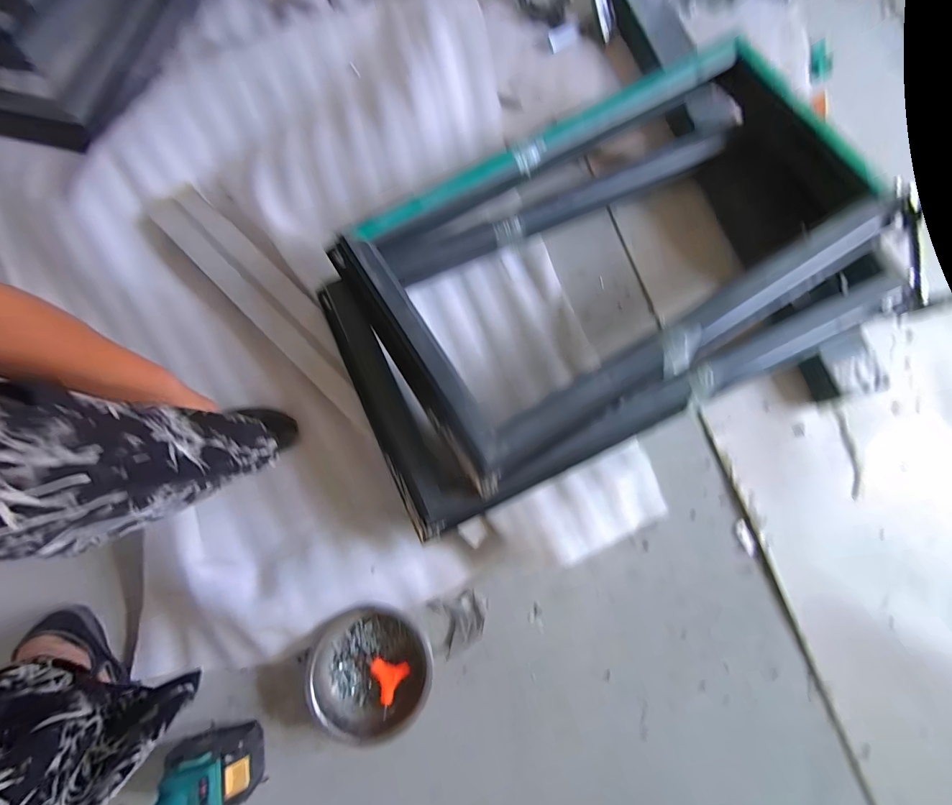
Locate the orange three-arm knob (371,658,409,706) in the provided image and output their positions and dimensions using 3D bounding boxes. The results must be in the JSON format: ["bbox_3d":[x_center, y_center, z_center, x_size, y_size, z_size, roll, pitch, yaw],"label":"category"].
[{"bbox_3d":[-0.130,0.426,0.630,0.052,0.012,0.062,-18,66,-21],"label":"orange three-arm knob"}]

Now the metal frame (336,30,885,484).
[{"bbox_3d":[0.254,-0.294,0.677,0.899,0.095,0.473,-32,77,-9],"label":"metal frame"}]

